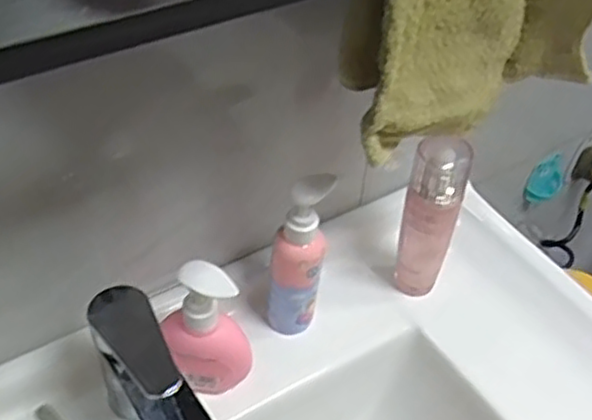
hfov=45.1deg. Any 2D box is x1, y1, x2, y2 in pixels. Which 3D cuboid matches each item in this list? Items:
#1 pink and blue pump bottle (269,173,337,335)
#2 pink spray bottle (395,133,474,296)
[{"bbox_3d":[0.002,0.040,0.581,0.044,0.159,0.041,4,46,-1],"label":"pink and blue pump bottle"},{"bbox_3d":[0.113,0.010,0.611,0.044,0.166,0.033,16,47,11],"label":"pink spray bottle"}]

